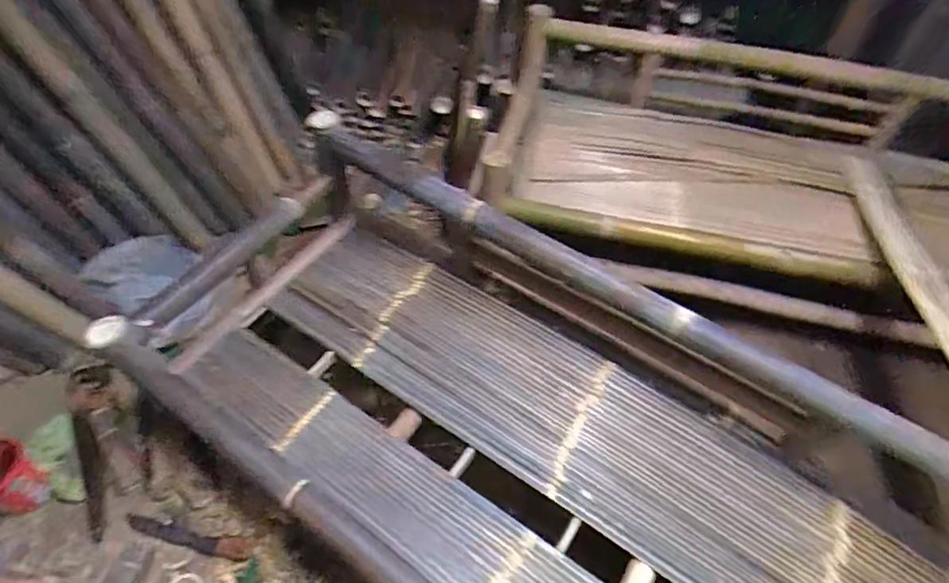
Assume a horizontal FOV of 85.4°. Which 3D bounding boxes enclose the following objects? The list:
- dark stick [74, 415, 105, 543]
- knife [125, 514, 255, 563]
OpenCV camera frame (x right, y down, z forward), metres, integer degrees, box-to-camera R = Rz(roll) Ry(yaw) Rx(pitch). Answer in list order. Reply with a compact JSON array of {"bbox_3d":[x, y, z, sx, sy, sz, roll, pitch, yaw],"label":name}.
[{"bbox_3d":[-1.005,0.469,1.349,0.067,0.040,0.338,-22,55,-19],"label":"dark stick"},{"bbox_3d":[-0.702,0.605,1.260,0.329,0.021,0.053,9,51,5],"label":"knife"}]

